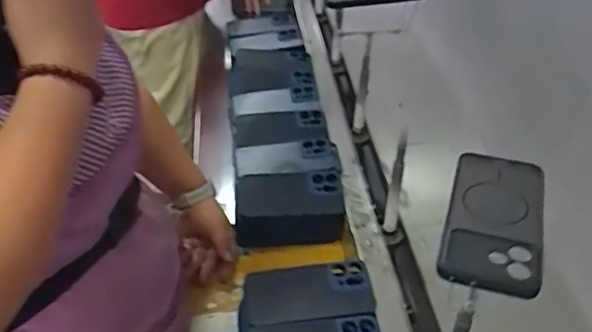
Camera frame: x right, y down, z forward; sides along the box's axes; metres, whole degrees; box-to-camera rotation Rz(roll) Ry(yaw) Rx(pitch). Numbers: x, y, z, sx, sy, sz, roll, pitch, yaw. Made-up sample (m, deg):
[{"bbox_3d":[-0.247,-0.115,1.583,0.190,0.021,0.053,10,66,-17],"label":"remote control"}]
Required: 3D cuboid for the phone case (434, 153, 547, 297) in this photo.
[{"bbox_3d":[0.166,0.043,0.489,0.075,0.015,0.150,11,38,15],"label":"phone case"}]

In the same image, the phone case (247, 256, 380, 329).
[{"bbox_3d":[0.018,0.158,0.742,0.157,0.016,0.087,-4,37,-5],"label":"phone case"}]

